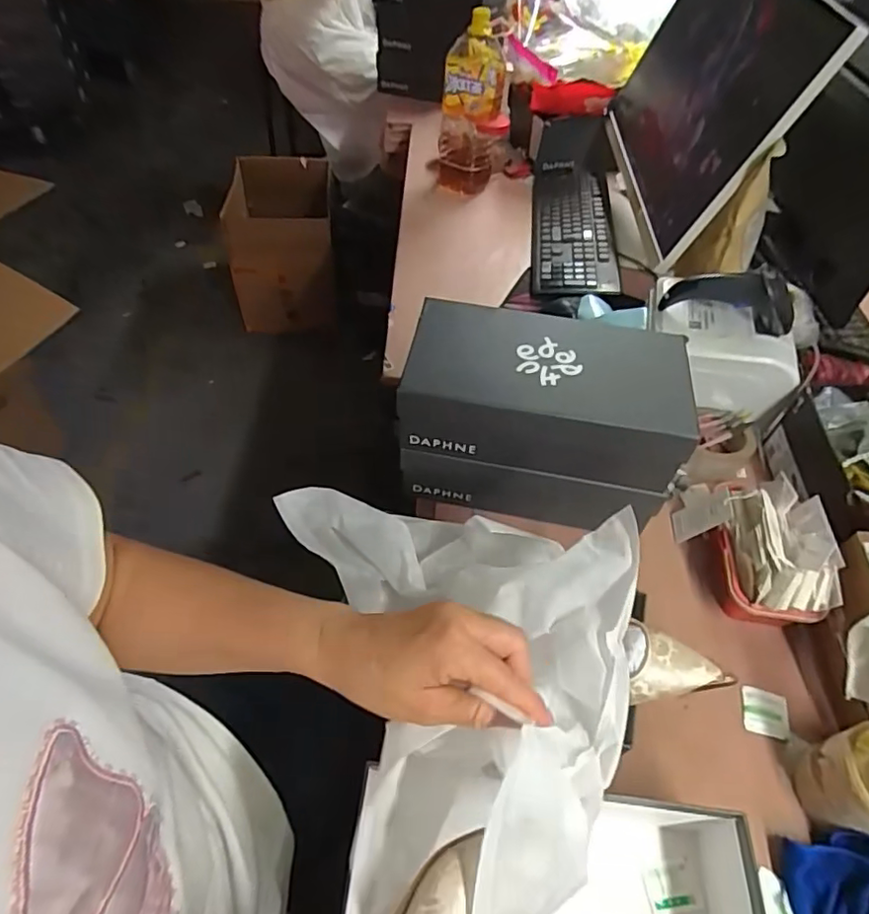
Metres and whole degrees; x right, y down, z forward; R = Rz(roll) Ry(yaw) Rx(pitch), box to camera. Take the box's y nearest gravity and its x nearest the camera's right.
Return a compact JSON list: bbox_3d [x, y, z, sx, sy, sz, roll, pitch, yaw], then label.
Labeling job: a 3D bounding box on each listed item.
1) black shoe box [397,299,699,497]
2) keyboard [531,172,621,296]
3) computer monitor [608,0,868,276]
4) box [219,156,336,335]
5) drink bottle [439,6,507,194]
[{"bbox_3d":[0.119,-0.073,0.646,0.291,0.097,0.156,9,51,4],"label":"black shoe box"},{"bbox_3d":[0.268,-0.444,1.105,0.150,0.031,0.438,7,51,3],"label":"keyboard"},{"bbox_3d":[0.415,-0.596,0.943,0.053,0.355,0.599,17,49,-13],"label":"computer monitor"},{"bbox_3d":[-0.476,-0.642,1.813,0.320,0.408,0.380,-4,51,-7],"label":"box"},{"bbox_3d":[0.069,-0.676,1.135,0.116,0.305,0.124,7,51,2],"label":"drink bottle"}]

